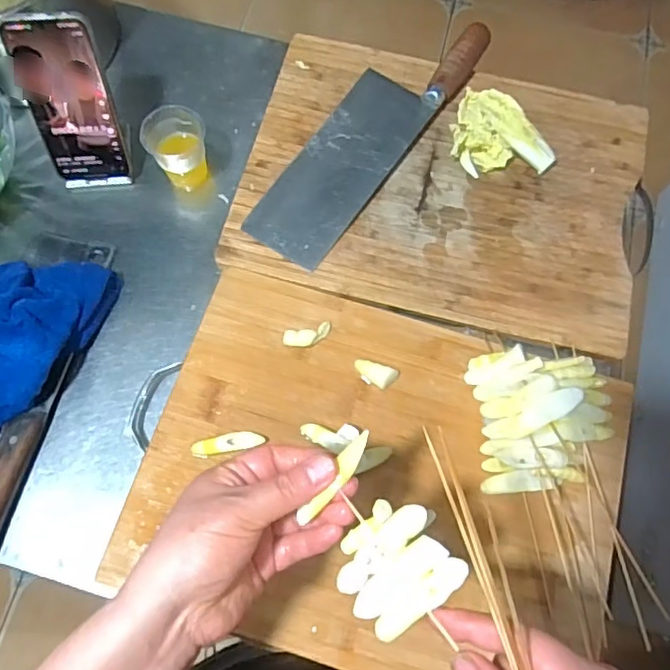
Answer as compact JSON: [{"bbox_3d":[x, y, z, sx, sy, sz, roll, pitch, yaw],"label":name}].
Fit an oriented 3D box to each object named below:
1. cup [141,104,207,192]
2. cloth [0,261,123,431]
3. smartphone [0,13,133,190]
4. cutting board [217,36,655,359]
[{"bbox_3d":[-0.159,-0.189,0.578,0.059,0.071,0.056,1,71,-2],"label":"cup"},{"bbox_3d":[-0.294,-0.001,0.502,0.129,0.045,0.186,23,72,5],"label":"cloth"},{"bbox_3d":[-0.245,-0.210,0.530,0.072,0.160,0.011,-4,47,-4],"label":"smartphone"},{"bbox_3d":[0.110,-0.154,0.571,0.394,0.022,0.285,14,71,2],"label":"cutting board"}]

